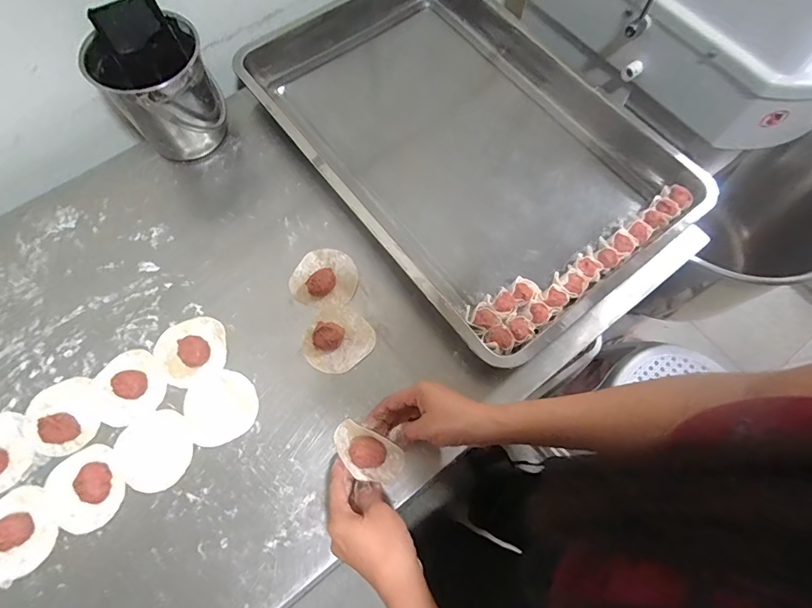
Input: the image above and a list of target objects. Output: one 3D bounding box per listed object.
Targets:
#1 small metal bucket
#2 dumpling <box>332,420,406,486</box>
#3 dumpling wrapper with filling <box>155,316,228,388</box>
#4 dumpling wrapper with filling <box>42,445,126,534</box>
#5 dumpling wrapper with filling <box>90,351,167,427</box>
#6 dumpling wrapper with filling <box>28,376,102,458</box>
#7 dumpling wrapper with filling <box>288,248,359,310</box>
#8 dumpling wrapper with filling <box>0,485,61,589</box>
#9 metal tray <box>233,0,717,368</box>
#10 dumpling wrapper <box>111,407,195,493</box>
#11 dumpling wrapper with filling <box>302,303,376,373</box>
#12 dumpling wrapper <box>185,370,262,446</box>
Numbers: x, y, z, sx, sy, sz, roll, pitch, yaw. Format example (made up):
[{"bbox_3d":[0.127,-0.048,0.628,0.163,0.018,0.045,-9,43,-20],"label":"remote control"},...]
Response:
[{"bbox_3d":[-0.305,-0.273,0.575,0.127,0.132,0.129,0,68,-1],"label":"small metal bucket"},{"bbox_3d":[-0.042,0.159,0.473,0.081,0.025,0.044,26,70,9],"label":"dumpling"},{"bbox_3d":[-0.253,0.053,0.513,0.078,0.022,0.081,0,68,-1],"label":"dumpling wrapper with filling"},{"bbox_3d":[-0.339,0.193,0.459,0.072,0.017,0.081,-27,71,-11],"label":"dumpling wrapper with filling"},{"bbox_3d":[-0.320,0.093,0.501,0.077,0.015,0.079,0,68,-1],"label":"dumpling wrapper with filling"},{"bbox_3d":[-0.388,0.125,0.487,0.072,0.018,0.081,-25,71,-10],"label":"dumpling wrapper with filling"},{"bbox_3d":[-0.102,-0.036,0.552,0.080,0.023,0.080,20,69,7],"label":"dumpling wrapper with filling"},{"bbox_3d":[-0.402,0.235,0.447,0.073,0.014,0.081,-34,73,-13],"label":"dumpling wrapper with filling"},{"bbox_3d":[0.068,-0.242,0.618,0.387,0.054,0.602,-35,73,-14],"label":"metal tray"},{"bbox_3d":[-0.274,0.159,0.479,0.076,0.004,0.082,-28,72,-12],"label":"dumpling wrapper"},{"bbox_3d":[-0.083,0.041,0.524,0.076,0.021,0.079,0,68,-1],"label":"dumpling wrapper with filling"},{"bbox_3d":[-0.208,0.116,0.497,0.077,0.004,0.075,0,68,-1],"label":"dumpling wrapper"}]

